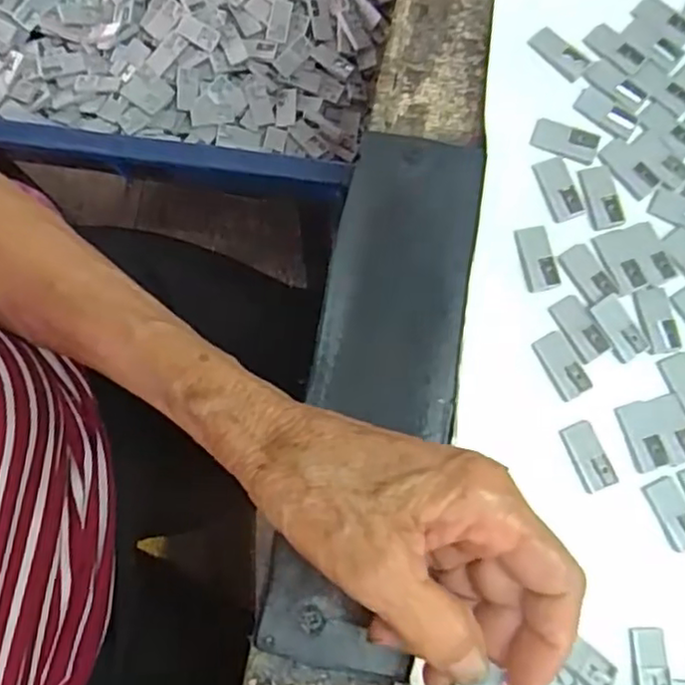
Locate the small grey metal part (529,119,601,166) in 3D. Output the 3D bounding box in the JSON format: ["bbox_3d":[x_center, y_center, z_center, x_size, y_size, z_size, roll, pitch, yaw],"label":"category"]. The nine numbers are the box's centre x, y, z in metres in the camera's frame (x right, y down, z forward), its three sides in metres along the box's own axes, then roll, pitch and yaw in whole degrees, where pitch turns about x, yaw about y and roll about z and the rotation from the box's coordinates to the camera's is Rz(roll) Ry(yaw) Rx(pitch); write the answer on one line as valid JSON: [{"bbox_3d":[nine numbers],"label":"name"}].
[{"bbox_3d":[0.098,-0.089,0.291,0.029,0.004,0.014,21,80,2],"label":"small grey metal part"}]

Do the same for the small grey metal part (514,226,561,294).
[{"bbox_3d":[0.083,-0.036,0.281,0.015,0.004,0.028,-14,80,-4],"label":"small grey metal part"}]

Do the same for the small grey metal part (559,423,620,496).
[{"bbox_3d":[0.100,0.047,0.268,0.013,0.004,0.028,-24,81,-6],"label":"small grey metal part"}]

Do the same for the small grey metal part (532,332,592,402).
[{"bbox_3d":[0.092,0.010,0.275,0.014,0.004,0.028,-30,82,-6],"label":"small grey metal part"}]

